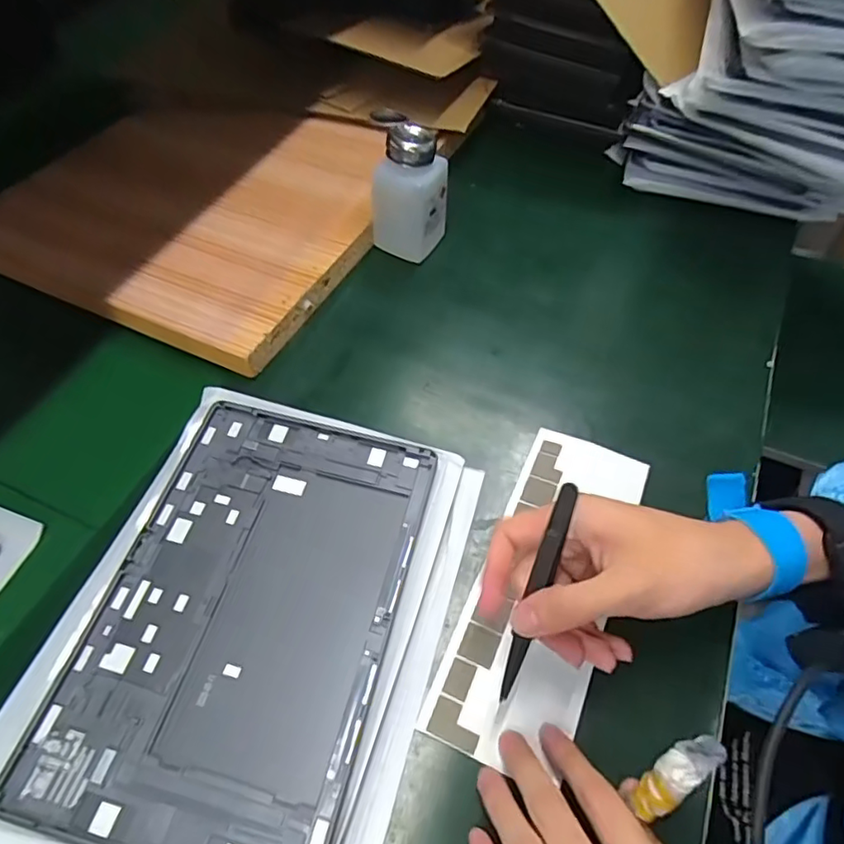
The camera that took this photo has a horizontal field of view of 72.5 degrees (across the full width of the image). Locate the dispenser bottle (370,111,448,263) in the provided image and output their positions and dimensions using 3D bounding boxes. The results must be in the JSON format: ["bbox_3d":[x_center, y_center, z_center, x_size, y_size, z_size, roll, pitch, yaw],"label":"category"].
[{"bbox_3d":[-0.014,-0.203,0.508,0.075,0.107,0.053,18,57,6],"label":"dispenser bottle"}]

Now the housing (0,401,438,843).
[{"bbox_3d":[-0.101,0.107,0.342,0.167,0.013,0.252,11,56,10],"label":"housing"}]

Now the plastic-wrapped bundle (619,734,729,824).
[{"bbox_3d":[0.113,0.159,0.259,0.051,0.015,0.017,-48,60,18],"label":"plastic-wrapped bundle"}]

